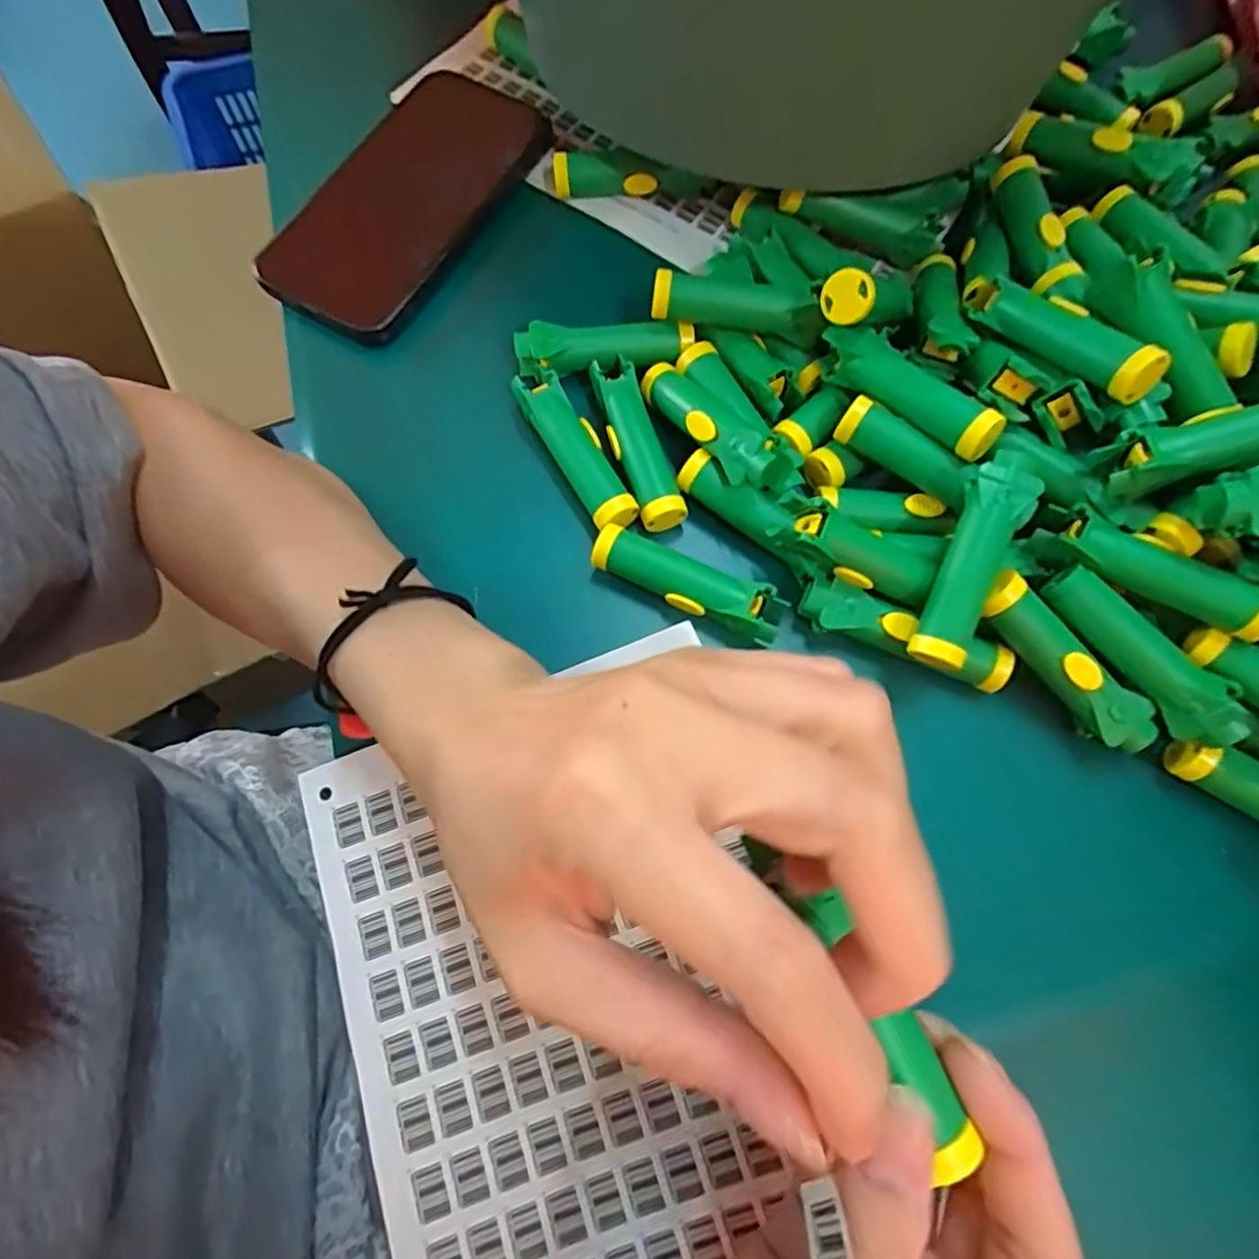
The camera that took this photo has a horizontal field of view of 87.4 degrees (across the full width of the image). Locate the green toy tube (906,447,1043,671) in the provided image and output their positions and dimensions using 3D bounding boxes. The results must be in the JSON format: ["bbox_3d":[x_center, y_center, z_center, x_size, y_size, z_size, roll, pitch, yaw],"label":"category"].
[{"bbox_3d":[0.126,-0.025,0.242,0.023,0.015,0.081,23,91,5],"label":"green toy tube"}]

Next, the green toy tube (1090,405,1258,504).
[{"bbox_3d":[0.212,-0.067,0.231,0.081,0.014,0.019,-15,73,17],"label":"green toy tube"}]

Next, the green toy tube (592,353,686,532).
[{"bbox_3d":[0.003,-0.083,0.286,0.021,0.017,0.079,-19,73,-7],"label":"green toy tube"}]

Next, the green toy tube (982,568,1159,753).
[{"bbox_3d":[0.162,0.013,0.248,0.016,0.017,0.081,-44,92,-13],"label":"green toy tube"}]

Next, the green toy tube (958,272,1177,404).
[{"bbox_3d":[0.165,-0.119,0.262,0.022,0.017,0.088,-26,53,-9],"label":"green toy tube"}]

